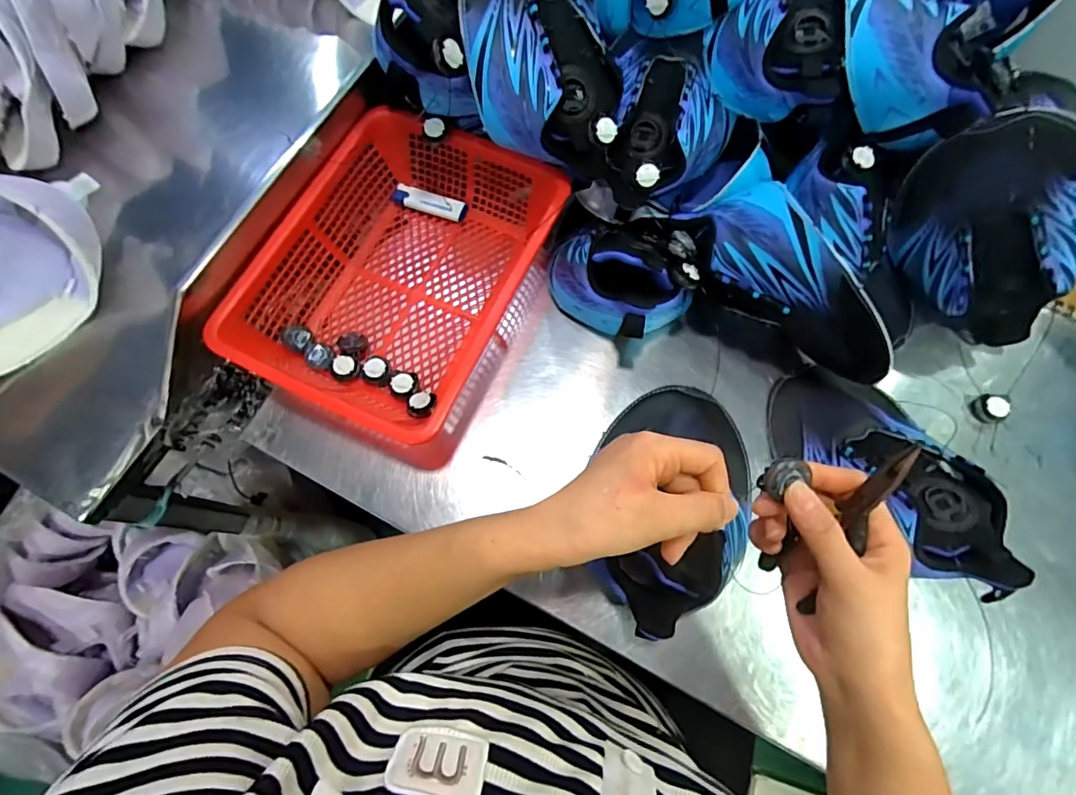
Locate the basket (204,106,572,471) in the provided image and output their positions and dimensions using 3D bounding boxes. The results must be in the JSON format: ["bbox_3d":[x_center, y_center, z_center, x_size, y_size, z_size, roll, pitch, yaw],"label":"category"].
[{"bbox_3d":[-0.129,-0.115,0.499,0.230,0.095,0.312,24,73,8],"label":"basket"}]

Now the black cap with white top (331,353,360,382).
[{"bbox_3d":[-0.188,-0.029,0.486,0.026,0.014,0.025,0,72,0],"label":"black cap with white top"}]

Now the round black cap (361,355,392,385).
[{"bbox_3d":[-0.158,-0.029,0.487,0.029,0.015,0.028,0,72,0],"label":"round black cap"}]

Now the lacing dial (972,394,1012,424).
[{"bbox_3d":[0.432,0.010,0.475,0.028,0.012,0.027,0,72,0],"label":"lacing dial"}]

